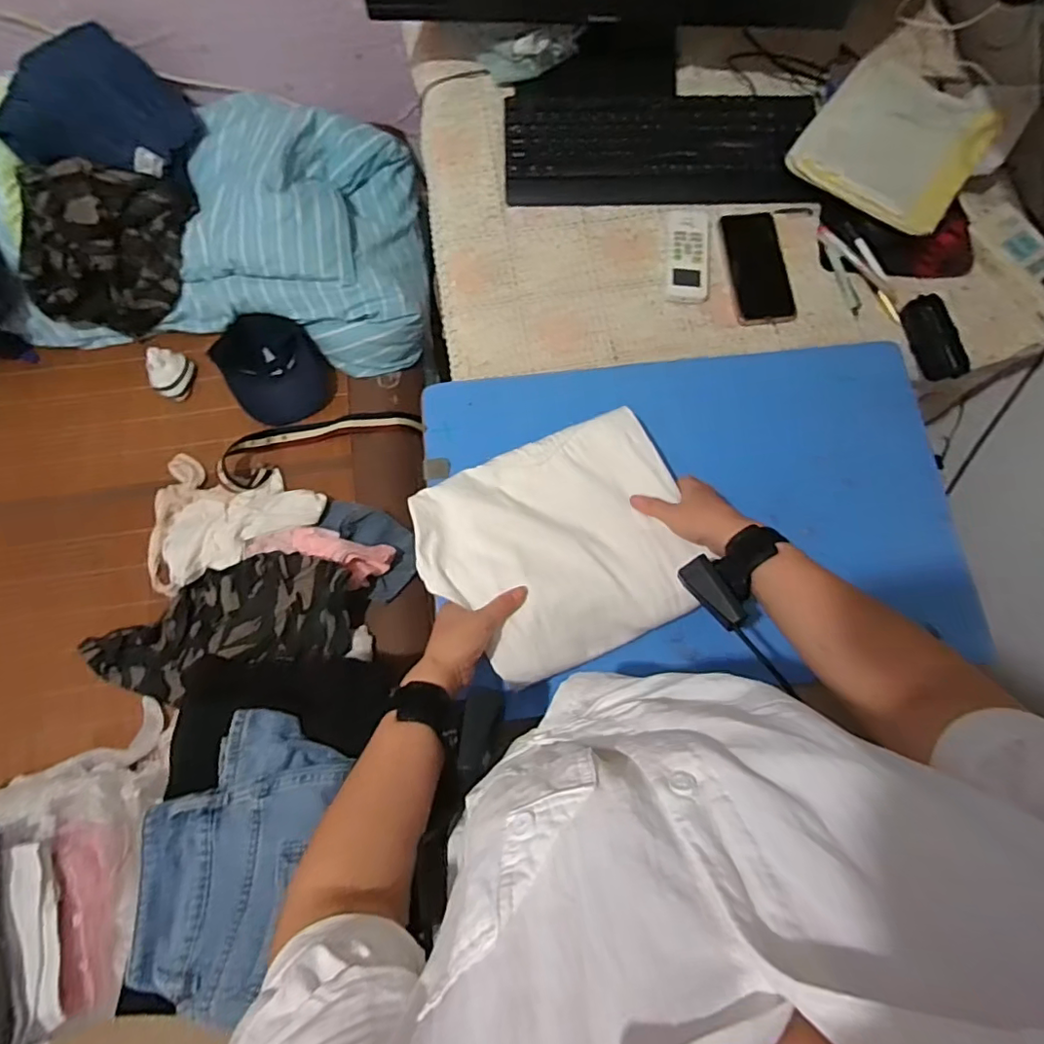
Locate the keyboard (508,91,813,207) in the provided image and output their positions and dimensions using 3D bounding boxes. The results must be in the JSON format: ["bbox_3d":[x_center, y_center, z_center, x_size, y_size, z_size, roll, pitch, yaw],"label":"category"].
[{"bbox_3d":[0.188,-0.537,0.776,0.427,0.035,0.190,-2,75,-1],"label":"keyboard"}]

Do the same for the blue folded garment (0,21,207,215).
[{"bbox_3d":[-0.706,-0.690,0.944,0.255,0.139,0.225,6,75,1],"label":"blue folded garment"}]

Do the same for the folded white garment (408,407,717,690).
[{"bbox_3d":[0.040,0.022,0.581,0.269,0.043,0.231,-24,77,-6],"label":"folded white garment"}]

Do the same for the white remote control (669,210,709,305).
[{"bbox_3d":[0.224,-0.358,0.739,0.056,0.020,0.136,5,75,1],"label":"white remote control"}]

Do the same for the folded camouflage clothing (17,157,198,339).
[{"bbox_3d":[-0.737,-0.478,0.978,0.238,0.067,0.278,8,110,-30],"label":"folded camouflage clothing"}]

